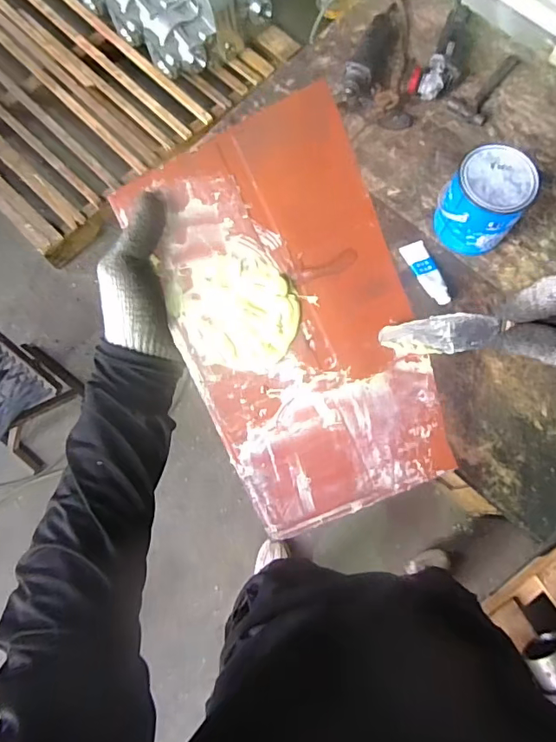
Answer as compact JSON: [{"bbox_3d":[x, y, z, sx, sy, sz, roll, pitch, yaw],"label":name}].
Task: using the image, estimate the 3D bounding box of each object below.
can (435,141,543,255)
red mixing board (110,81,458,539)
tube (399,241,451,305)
[{"bbox_3d":[0.410,-0.336,1.011,0.150,0.160,0.146,0,74,0],"label":"can"},{"bbox_3d":[0.011,-0.035,0.374,0.169,0.006,0.288,-23,92,8],"label":"red mixing board"},{"bbox_3d":[0.308,-0.203,1.043,0.054,0.031,0.158,-18,74,-5],"label":"tube"}]

